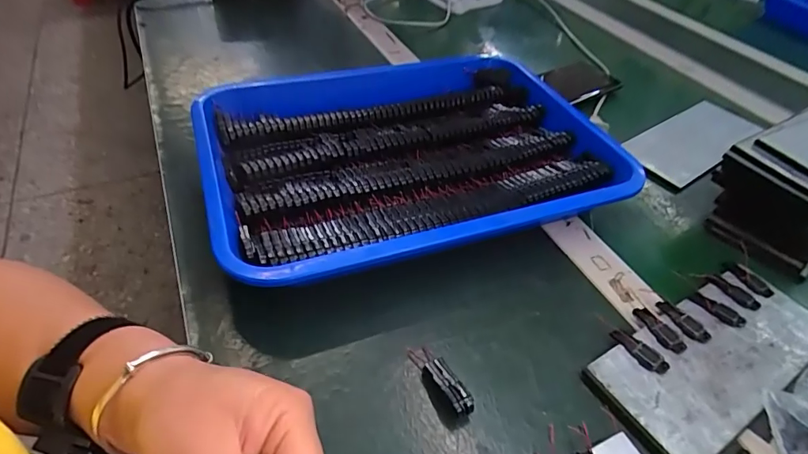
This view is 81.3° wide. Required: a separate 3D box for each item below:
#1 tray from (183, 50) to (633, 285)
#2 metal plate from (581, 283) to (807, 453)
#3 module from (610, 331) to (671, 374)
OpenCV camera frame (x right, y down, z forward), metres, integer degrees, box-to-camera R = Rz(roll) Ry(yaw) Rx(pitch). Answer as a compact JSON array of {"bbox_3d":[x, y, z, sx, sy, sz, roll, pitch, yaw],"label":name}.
[{"bbox_3d":[0.001,-0.071,0.440,0.345,0.047,0.285,-12,47,-16],"label":"tray"},{"bbox_3d":[0.220,0.086,0.326,0.194,0.004,0.078,-22,51,-25],"label":"metal plate"},{"bbox_3d":[0.162,0.084,0.322,0.015,0.005,0.039,-27,53,-28],"label":"module"}]

